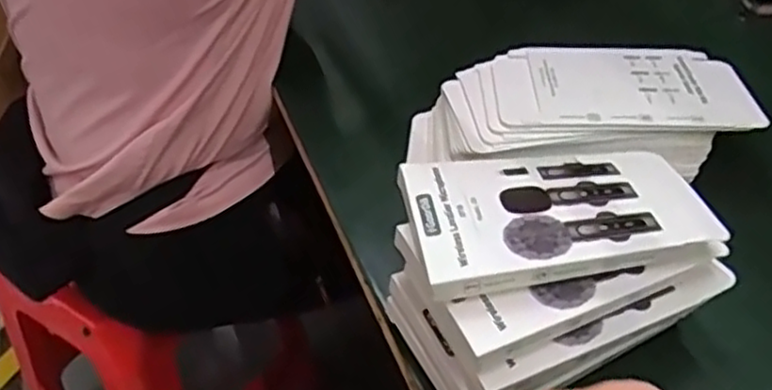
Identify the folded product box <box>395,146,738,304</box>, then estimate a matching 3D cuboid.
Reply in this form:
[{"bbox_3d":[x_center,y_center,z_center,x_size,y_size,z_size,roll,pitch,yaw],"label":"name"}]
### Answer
[{"bbox_3d":[0.097,0.009,0.420,0.158,0.014,0.097,-6,39,-4],"label":"folded product box"}]

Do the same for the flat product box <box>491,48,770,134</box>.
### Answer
[{"bbox_3d":[0.186,-0.086,0.578,0.193,0.011,0.113,1,42,2],"label":"flat product box"}]

